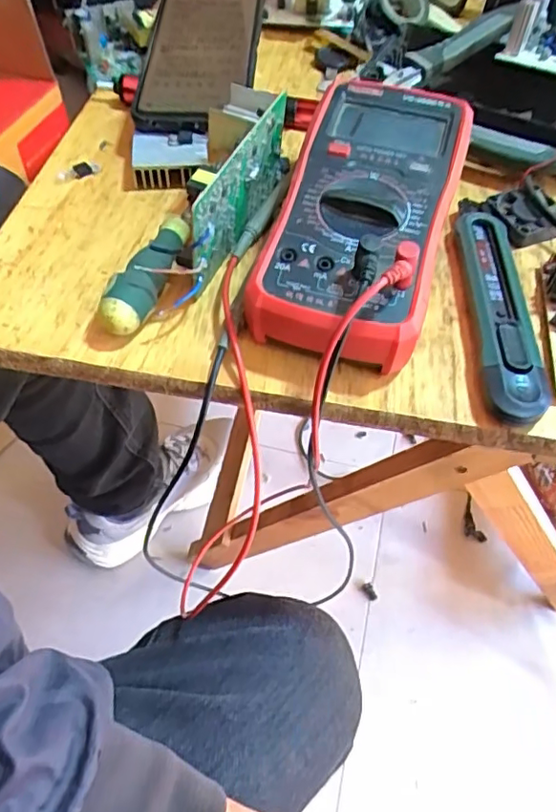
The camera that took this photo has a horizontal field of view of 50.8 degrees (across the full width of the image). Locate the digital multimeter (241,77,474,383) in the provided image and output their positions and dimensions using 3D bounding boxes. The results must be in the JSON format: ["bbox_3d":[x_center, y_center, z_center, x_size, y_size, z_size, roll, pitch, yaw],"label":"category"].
[{"bbox_3d":[0.045,-0.102,0.324,0.090,0.059,0.186,15,56,9],"label":"digital multimeter"}]

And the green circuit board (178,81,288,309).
[{"bbox_3d":[-0.034,-0.126,0.330,0.039,0.064,0.130,20,59,10],"label":"green circuit board"}]

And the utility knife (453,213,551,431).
[{"bbox_3d":[0.122,-0.053,0.317,0.034,0.020,0.145,3,55,0],"label":"utility knife"}]

